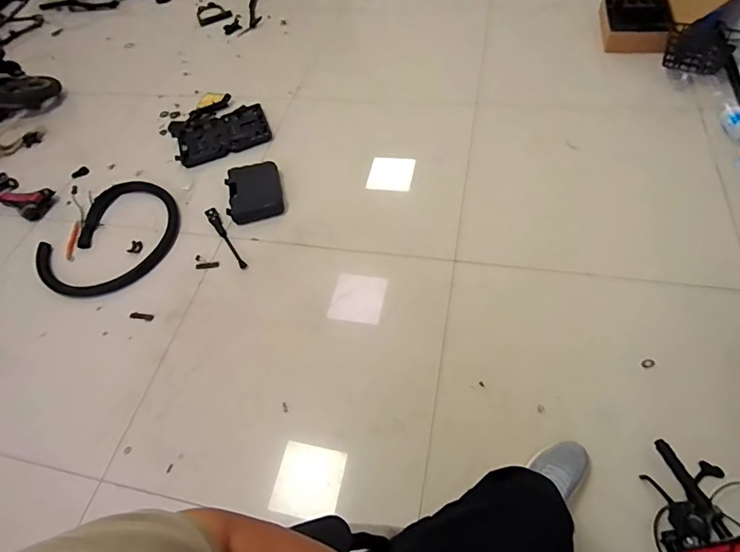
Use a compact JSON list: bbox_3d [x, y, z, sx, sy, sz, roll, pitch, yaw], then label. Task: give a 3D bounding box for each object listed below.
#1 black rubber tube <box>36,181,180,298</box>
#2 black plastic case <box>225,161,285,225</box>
[{"bbox_3d":[-0.903,-0.136,1.571,0.411,0.046,0.504,20,61,20],"label":"black rubber tube"},{"bbox_3d":[-0.425,-0.309,1.621,0.194,0.049,0.239,-15,55,-2],"label":"black plastic case"}]

